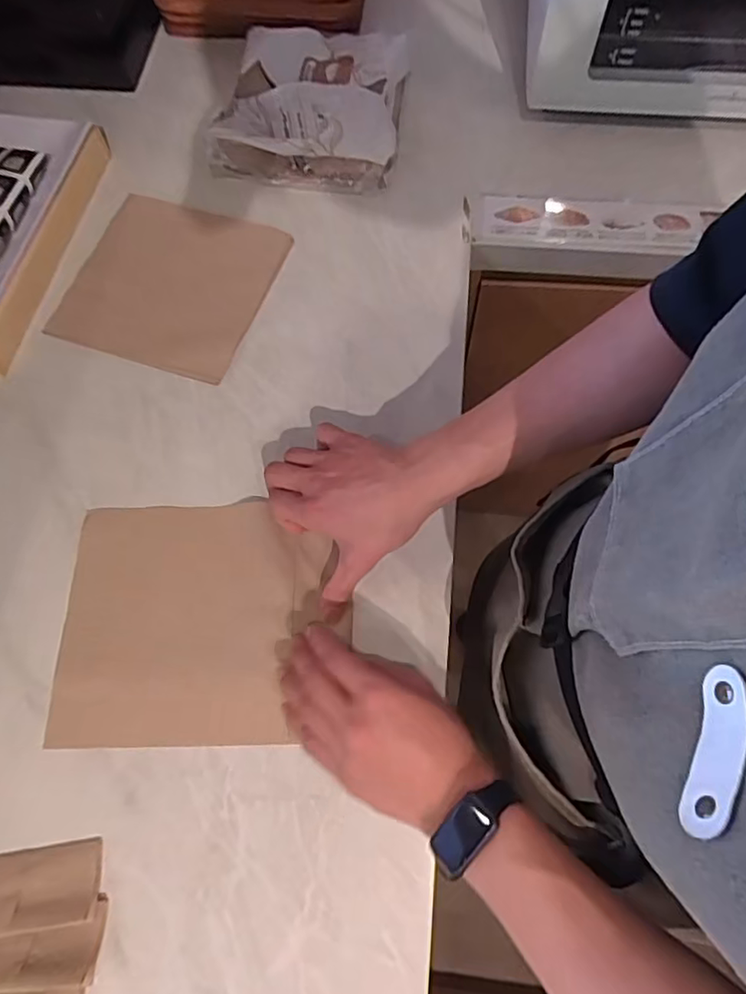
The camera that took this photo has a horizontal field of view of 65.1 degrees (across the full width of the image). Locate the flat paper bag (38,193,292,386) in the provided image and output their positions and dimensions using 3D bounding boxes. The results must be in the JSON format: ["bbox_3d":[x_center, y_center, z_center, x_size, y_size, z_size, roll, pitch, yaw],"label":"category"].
[{"bbox_3d":[-0.213,-0.230,0.623,0.199,0.011,0.202,17,73,7],"label":"flat paper bag"}]

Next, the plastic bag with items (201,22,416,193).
[{"bbox_3d":[-0.071,-0.476,0.685,0.213,0.070,0.238,8,68,5],"label":"plastic bag with items"}]

